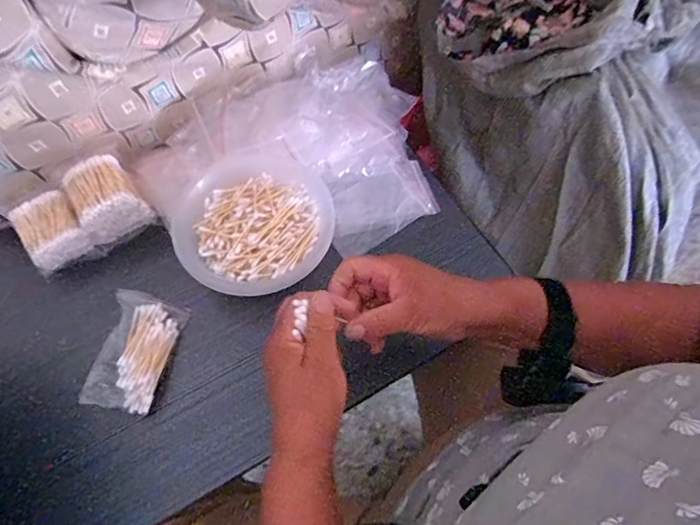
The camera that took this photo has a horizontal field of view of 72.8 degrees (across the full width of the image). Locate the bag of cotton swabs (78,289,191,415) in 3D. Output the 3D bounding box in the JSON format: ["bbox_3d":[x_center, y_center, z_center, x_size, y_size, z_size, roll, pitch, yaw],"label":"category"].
[{"bbox_3d":[-0.220,0.090,0.490,0.064,0.026,0.118,9,63,4],"label":"bag of cotton swabs"}]

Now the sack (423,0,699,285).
[{"bbox_3d":[0.407,-0.271,0.717,0.474,0.365,0.451,-36,69,-17],"label":"sack"}]

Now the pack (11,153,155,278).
[{"bbox_3d":[-0.304,-0.056,0.539,0.131,0.072,0.078,-34,68,-17],"label":"pack"}]

